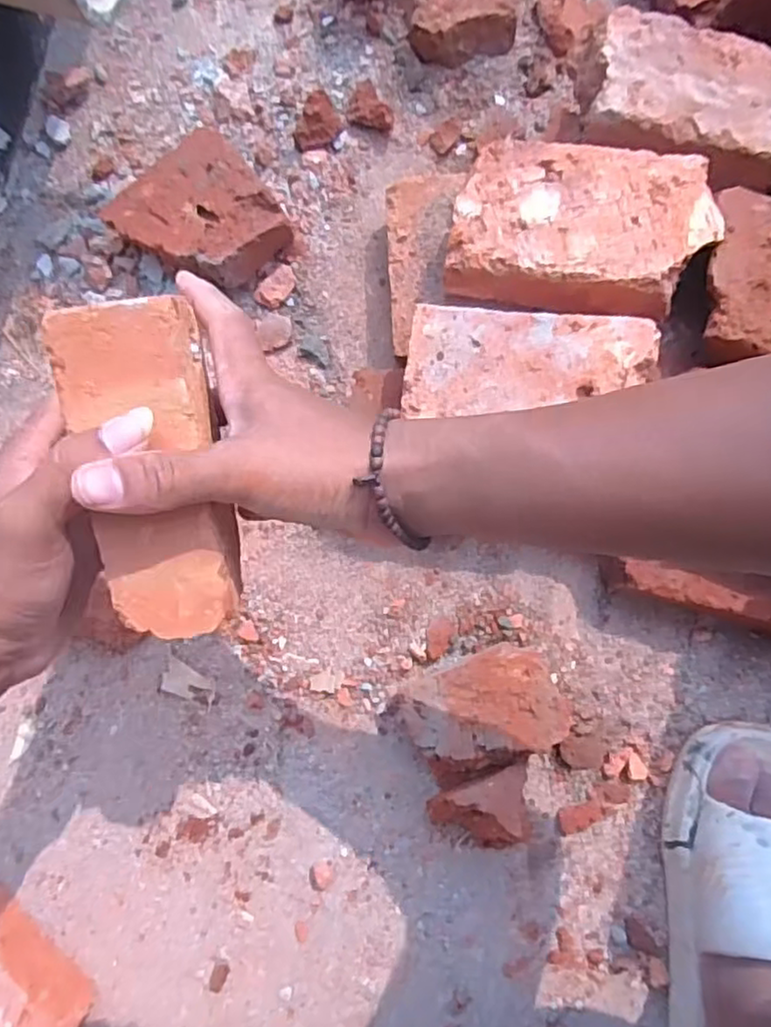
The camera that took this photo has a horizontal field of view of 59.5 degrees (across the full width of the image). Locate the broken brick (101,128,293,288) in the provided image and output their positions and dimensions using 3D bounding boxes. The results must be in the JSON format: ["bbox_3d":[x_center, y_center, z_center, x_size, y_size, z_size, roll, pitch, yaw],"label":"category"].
[{"bbox_3d":[-0.147,-0.231,0.540,0.112,0.060,0.109,-38,83,-4],"label":"broken brick"}]

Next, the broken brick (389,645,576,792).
[{"bbox_3d":[0.070,0.142,0.490,0.109,0.052,0.077,-27,82,-3],"label":"broken brick"}]

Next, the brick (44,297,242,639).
[{"bbox_3d":[-0.096,-0.018,0.293,0.059,0.060,0.136,-4,102,2],"label":"brick"}]

